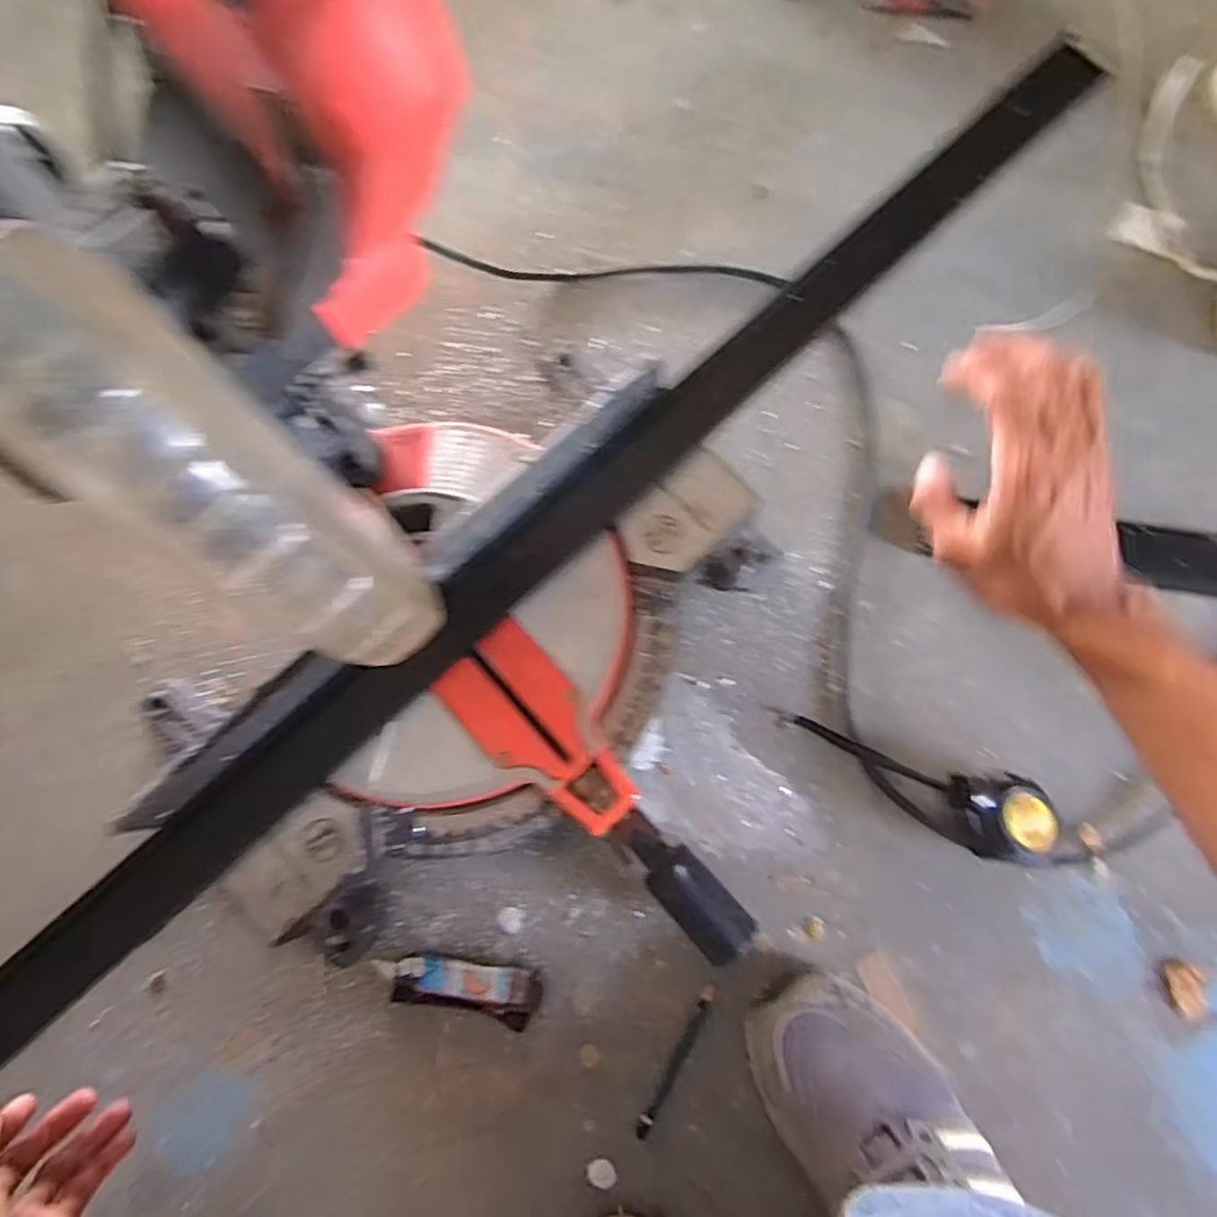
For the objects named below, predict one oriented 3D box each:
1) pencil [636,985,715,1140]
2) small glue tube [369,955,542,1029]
[{"bbox_3d":[0.047,0.314,0.495,0.010,0.004,0.108,28,83,7],"label":"pencil"},{"bbox_3d":[-0.109,0.273,0.514,0.118,0.012,0.037,9,79,3],"label":"small glue tube"}]

